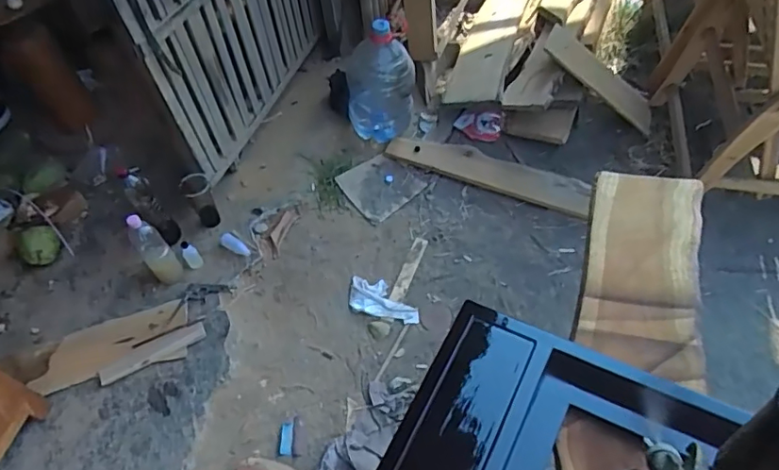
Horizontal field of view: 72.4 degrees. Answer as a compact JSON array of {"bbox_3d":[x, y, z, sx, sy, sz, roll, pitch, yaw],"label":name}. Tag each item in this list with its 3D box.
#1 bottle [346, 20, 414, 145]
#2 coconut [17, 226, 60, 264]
[{"bbox_3d":[-0.038,-0.548,1.872,0.222,0.397,0.218,-11,55,-7],"label":"bottle"},{"bbox_3d":[-1.071,0.028,1.630,0.099,0.092,0.117,-33,57,-20],"label":"coconut"}]

